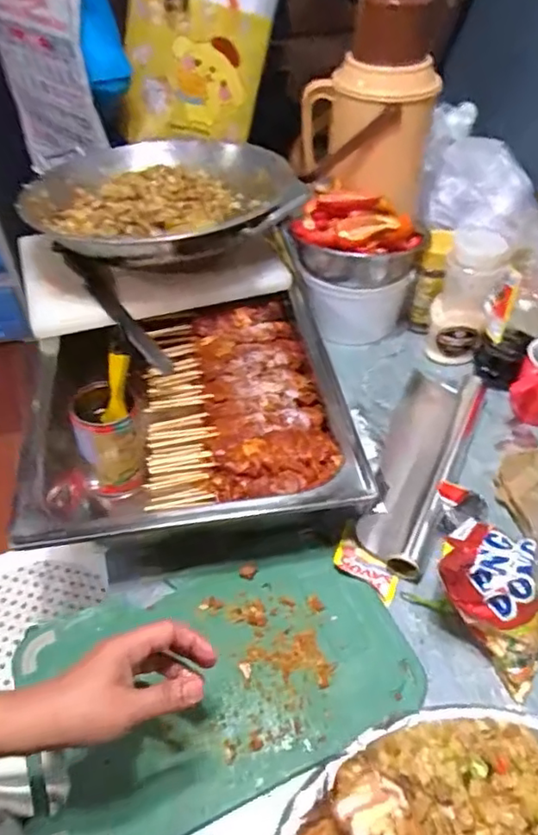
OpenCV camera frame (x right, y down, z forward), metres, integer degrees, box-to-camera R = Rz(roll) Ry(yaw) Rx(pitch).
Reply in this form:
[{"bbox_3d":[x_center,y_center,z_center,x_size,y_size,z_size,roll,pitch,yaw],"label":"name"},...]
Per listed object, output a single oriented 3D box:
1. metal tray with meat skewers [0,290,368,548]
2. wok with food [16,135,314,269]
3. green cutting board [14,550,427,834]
[{"bbox_3d":[-0.092,-0.004,0.700,0.344,0.113,0.361,-7,45,-5],"label":"metal tray with meat skewers"},{"bbox_3d":[-0.158,-0.309,0.834,0.377,0.104,0.371,-2,45,0],"label":"wok with food"},{"bbox_3d":[-0.043,0.239,0.538,0.337,0.012,0.211,-16,46,-14],"label":"green cutting board"}]

